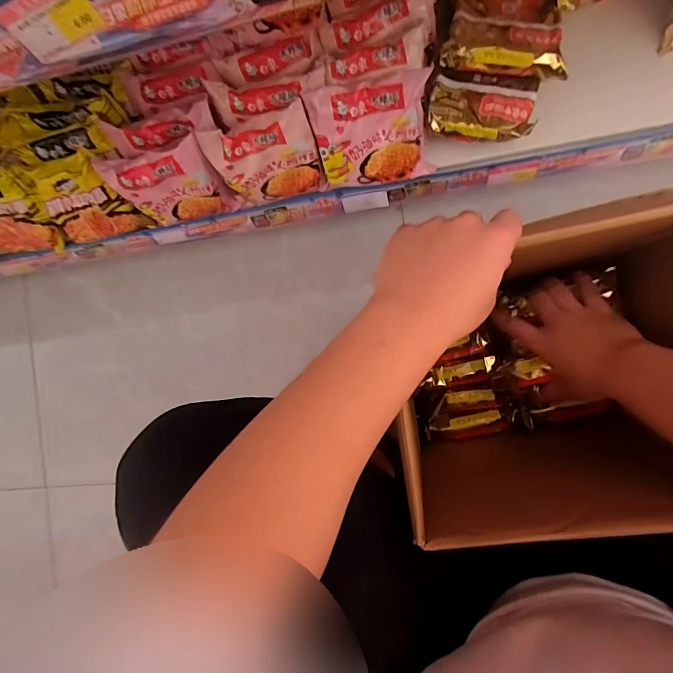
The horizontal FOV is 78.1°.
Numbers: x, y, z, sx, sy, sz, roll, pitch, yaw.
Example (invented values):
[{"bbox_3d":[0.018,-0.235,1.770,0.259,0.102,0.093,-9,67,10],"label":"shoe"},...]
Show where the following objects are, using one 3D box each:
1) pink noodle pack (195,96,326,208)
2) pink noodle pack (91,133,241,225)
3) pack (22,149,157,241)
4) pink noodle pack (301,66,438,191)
[{"bbox_3d":[-0.094,-0.242,0.575,0.140,0.131,0.038,-13,62,10],"label":"pink noodle pack"},{"bbox_3d":[-0.237,-0.218,0.595,0.142,0.125,0.045,-8,67,10],"label":"pink noodle pack"},{"bbox_3d":[-0.379,-0.206,0.629,0.143,0.139,0.040,-1,56,16],"label":"pack"},{"bbox_3d":[0.048,-0.269,0.558,0.151,0.136,0.037,-8,45,6],"label":"pink noodle pack"}]

